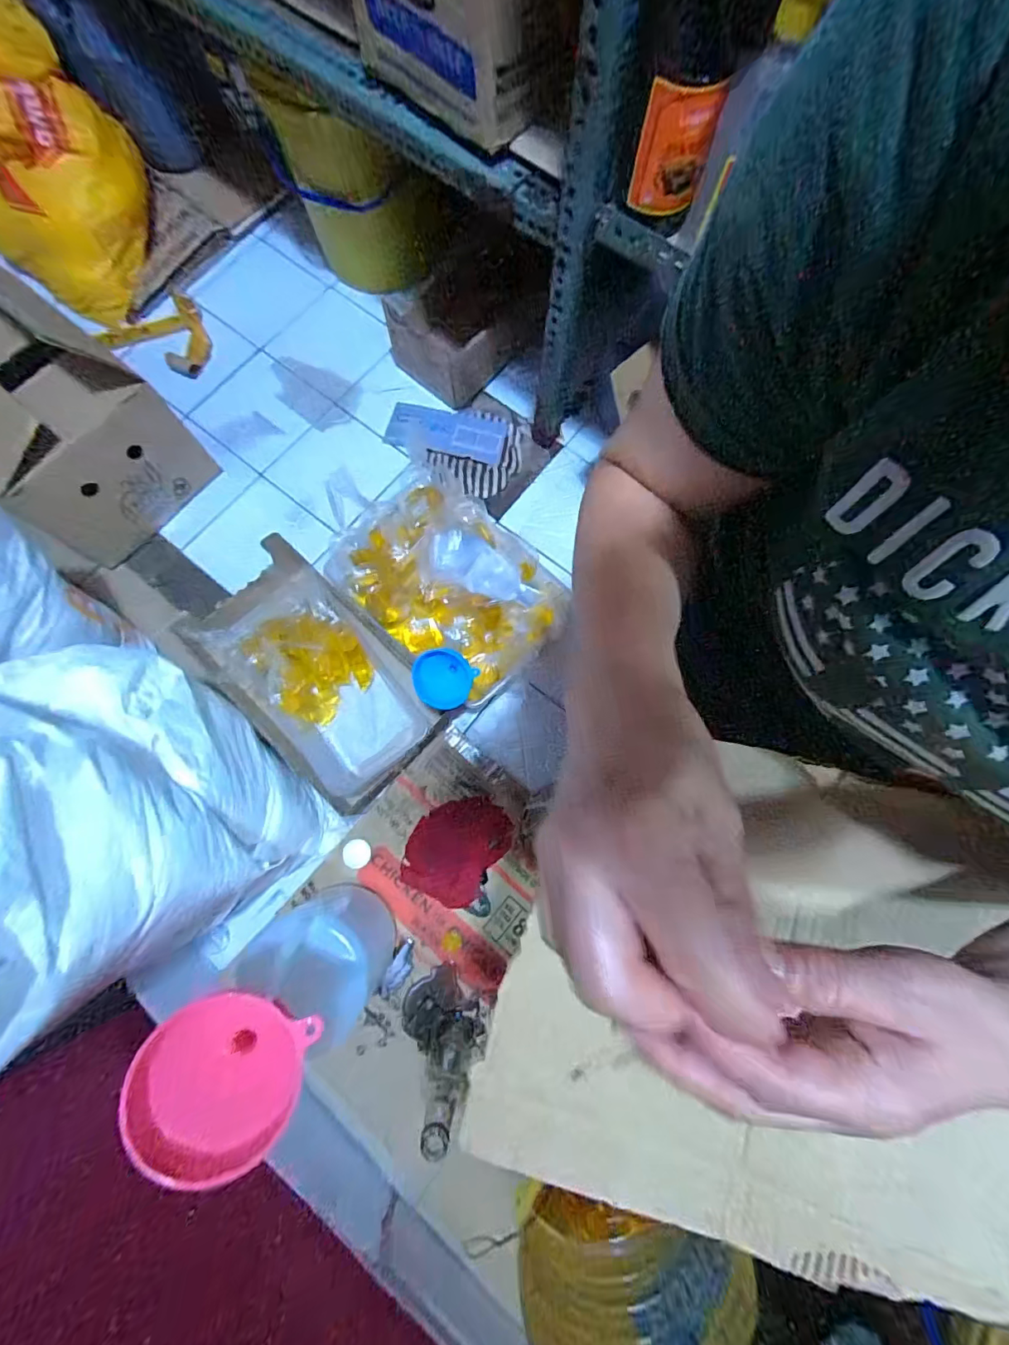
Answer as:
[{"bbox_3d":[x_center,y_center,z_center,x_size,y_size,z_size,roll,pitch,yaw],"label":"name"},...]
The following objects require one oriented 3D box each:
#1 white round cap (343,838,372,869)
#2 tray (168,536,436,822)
[{"bbox_3d":[-0.222,0.273,0.726,0.041,0.008,0.041,0,77,-2],"label":"white round cap"},{"bbox_3d":[-0.298,-0.001,0.740,0.379,0.126,0.226,42,79,8],"label":"tray"}]

